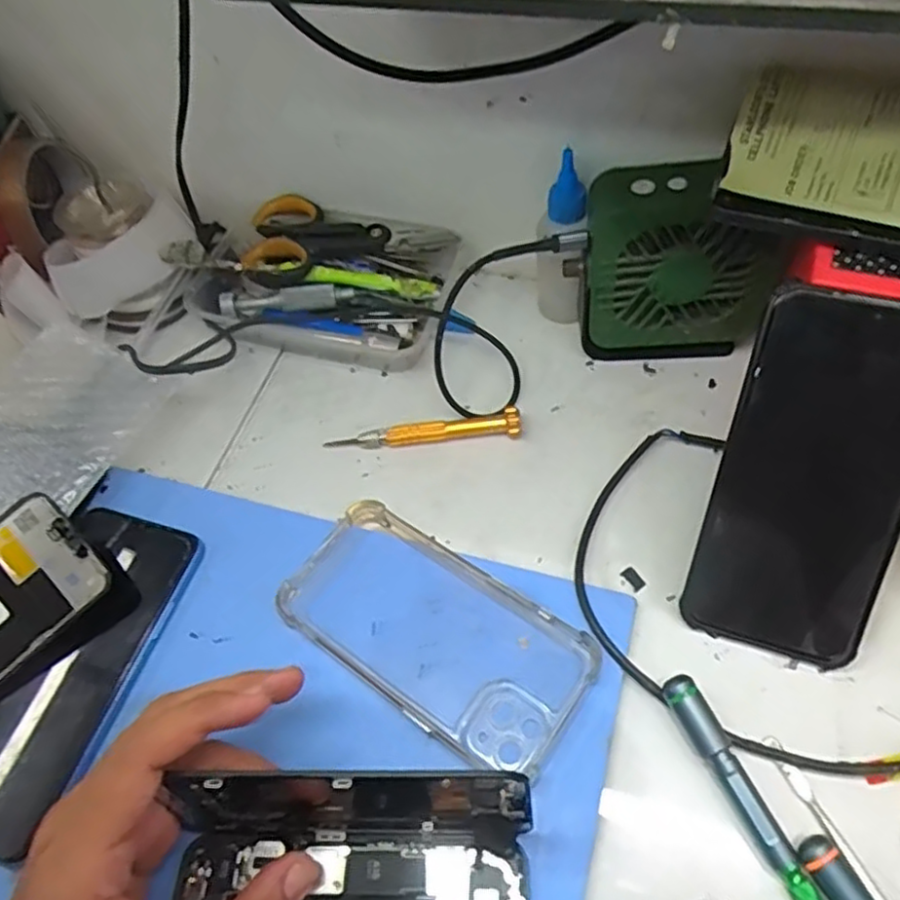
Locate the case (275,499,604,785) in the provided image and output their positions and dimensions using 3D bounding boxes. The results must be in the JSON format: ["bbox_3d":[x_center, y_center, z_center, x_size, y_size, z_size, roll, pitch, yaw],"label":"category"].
[{"bbox_3d":[-0.008,0.086,0.337,0.150,0.015,0.078,31,63,22],"label":"case"}]

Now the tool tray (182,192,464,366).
[{"bbox_3d":[-0.079,-0.110,0.462,0.168,0.043,0.111,14,61,15],"label":"tool tray"}]

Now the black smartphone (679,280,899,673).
[{"bbox_3d":[0.160,0.016,0.304,0.076,0.165,0.010,14,16,13],"label":"black smartphone"}]

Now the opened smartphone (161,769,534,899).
[{"bbox_3d":[-0.041,0.166,0.253,0.143,0.070,0.092,-2,56,3],"label":"opened smartphone"}]

